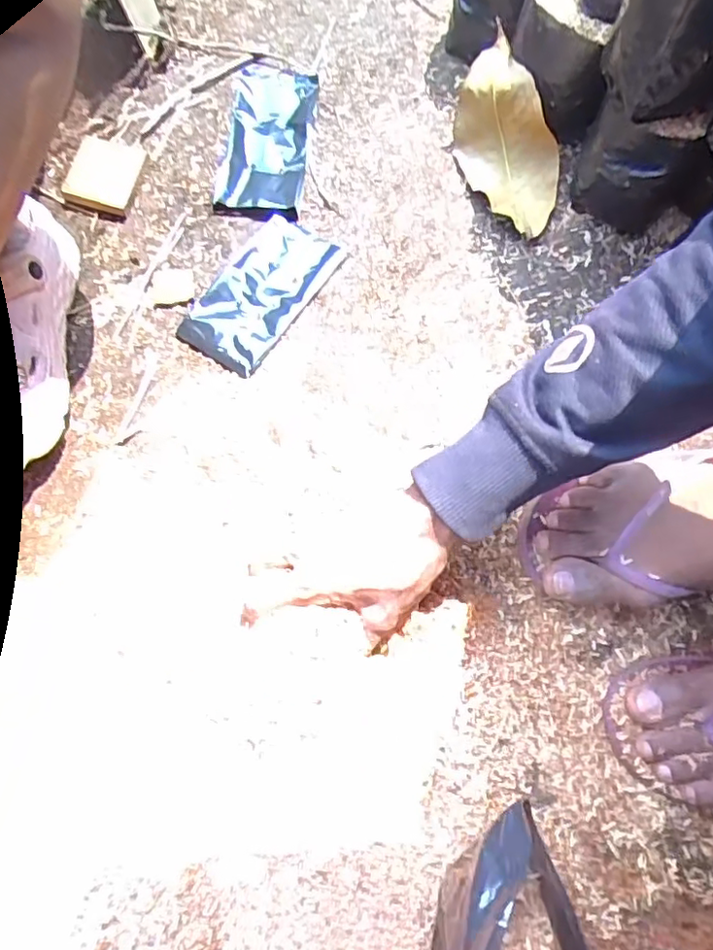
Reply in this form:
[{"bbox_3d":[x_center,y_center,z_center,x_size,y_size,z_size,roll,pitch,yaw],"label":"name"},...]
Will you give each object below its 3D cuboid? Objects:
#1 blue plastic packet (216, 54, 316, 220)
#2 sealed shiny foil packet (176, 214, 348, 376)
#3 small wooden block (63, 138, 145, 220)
[{"bbox_3d":[-0.083,-0.316,0.560,0.076,0.016,0.172,7,73,0],"label":"blue plastic packet"},{"bbox_3d":[-0.083,-0.160,0.520,0.078,0.014,0.148,35,76,8],"label":"sealed shiny foil packet"},{"bbox_3d":[-0.229,-0.270,0.542,0.064,0.013,0.075,12,71,1],"label":"small wooden block"}]

